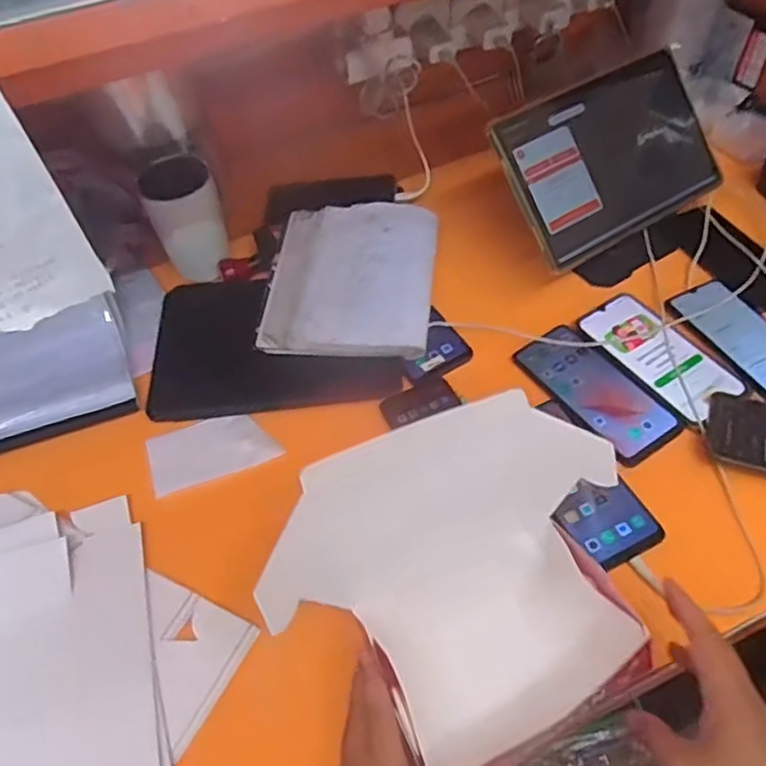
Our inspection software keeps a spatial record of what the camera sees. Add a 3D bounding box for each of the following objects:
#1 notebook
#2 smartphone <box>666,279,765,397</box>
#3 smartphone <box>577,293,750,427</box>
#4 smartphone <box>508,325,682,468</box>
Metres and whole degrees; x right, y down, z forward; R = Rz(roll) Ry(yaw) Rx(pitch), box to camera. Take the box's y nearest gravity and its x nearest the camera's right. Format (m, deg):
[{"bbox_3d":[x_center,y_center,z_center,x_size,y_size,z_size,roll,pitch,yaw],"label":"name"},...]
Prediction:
[{"bbox_3d":[-0.035,-0.116,0.744,0.176,0.029,0.211,3,53,6],"label":"notebook"},{"bbox_3d":[0.366,-0.047,0.675,0.076,0.011,0.157,-24,54,-13],"label":"smartphone"},{"bbox_3d":[0.276,-0.031,0.678,0.083,0.005,0.159,-30,56,-17],"label":"smartphone"},{"bbox_3d":[0.205,0.008,0.662,0.074,0.012,0.158,-30,56,-17],"label":"smartphone"}]

